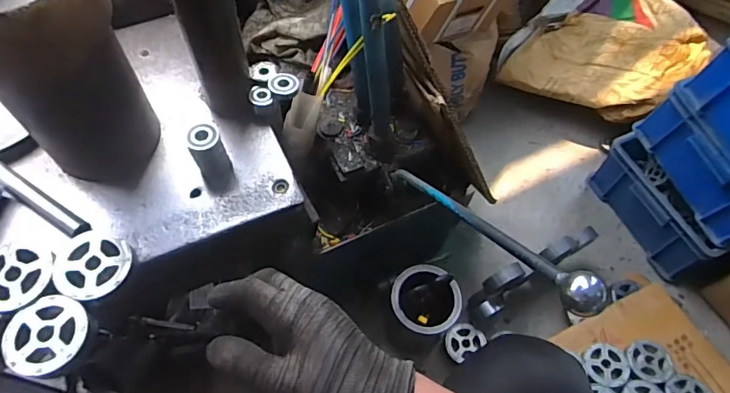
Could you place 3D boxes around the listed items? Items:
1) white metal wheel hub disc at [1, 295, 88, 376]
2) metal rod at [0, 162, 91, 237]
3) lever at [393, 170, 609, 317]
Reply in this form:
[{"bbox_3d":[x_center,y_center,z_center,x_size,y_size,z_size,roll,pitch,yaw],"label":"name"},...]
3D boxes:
[{"bbox_3d":[-0.321,0.137,0.489,0.081,0.005,0.075,27,63,11],"label":"white metal wheel hub disc"},{"bbox_3d":[-0.379,0.003,0.562,0.149,0.017,0.022,30,63,13],"label":"metal rod"},{"bbox_3d":[0.094,0.020,0.485,0.025,0.391,0.025,-14,107,-11],"label":"lever"}]

